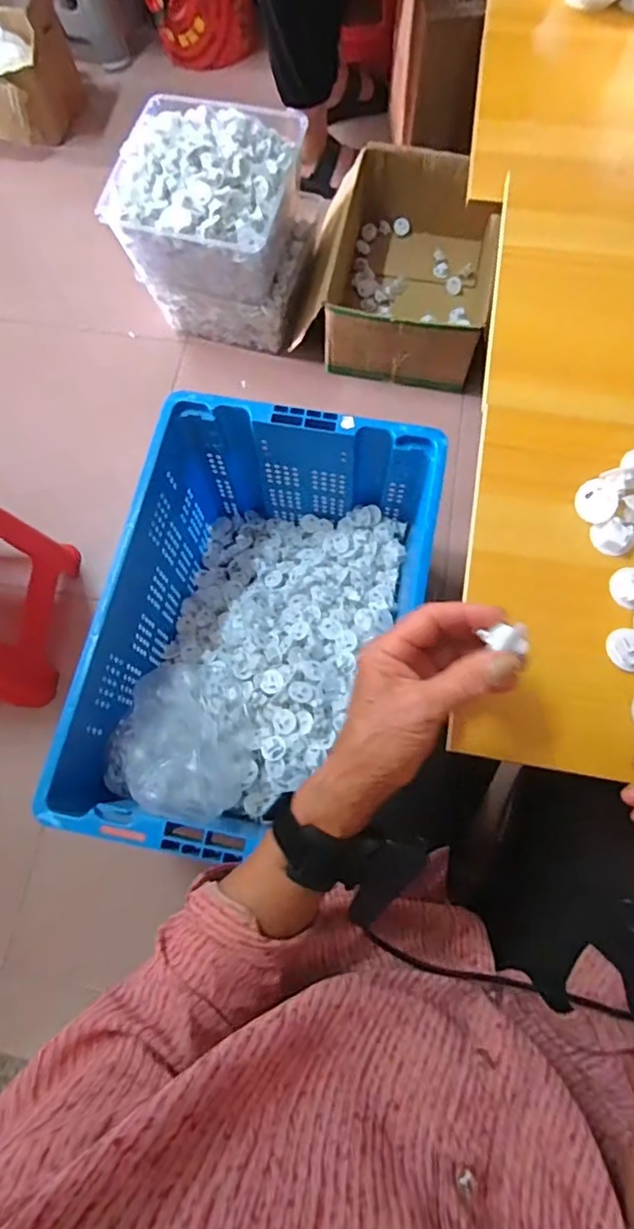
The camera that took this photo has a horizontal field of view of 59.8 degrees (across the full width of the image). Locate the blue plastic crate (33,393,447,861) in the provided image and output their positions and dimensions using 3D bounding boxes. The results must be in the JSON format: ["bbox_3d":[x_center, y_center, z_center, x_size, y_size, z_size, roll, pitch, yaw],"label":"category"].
[{"bbox_3d":[-0.069,0.031,0.810,0.391,0.280,0.572,10,73,5],"label":"blue plastic crate"}]

